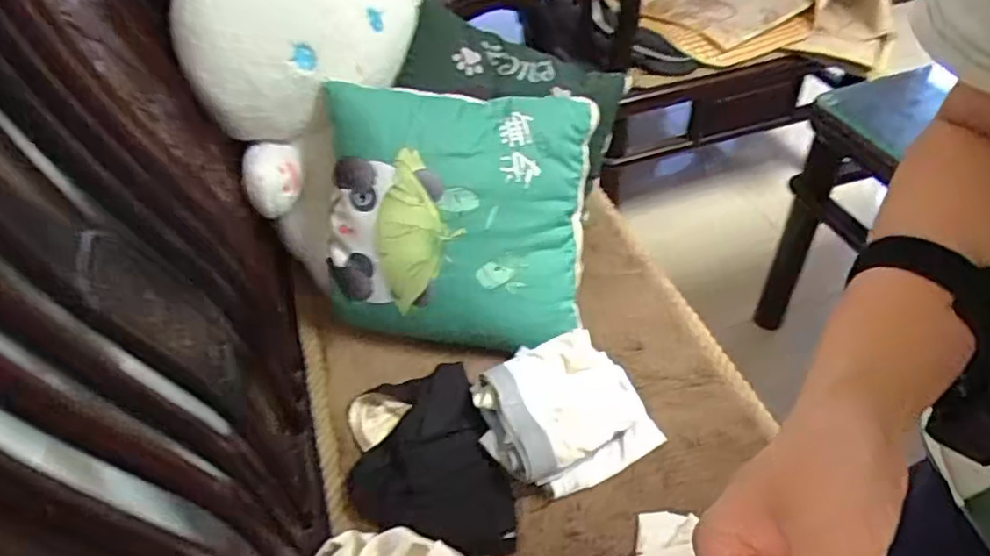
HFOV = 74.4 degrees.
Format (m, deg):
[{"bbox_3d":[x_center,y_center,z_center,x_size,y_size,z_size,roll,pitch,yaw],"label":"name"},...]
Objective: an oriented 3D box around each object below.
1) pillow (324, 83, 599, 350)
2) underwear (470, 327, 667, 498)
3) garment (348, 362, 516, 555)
[{"bbox_3d":[-0.051,-0.080,0.820,0.330,0.073,0.320,4,89,1],"label":"pillow"},{"bbox_3d":[0.076,0.147,0.739,0.186,0.061,0.172,-19,47,-14],"label":"underwear"},{"bbox_3d":[-0.073,0.194,0.727,0.172,0.032,0.232,-5,45,-1],"label":"garment"}]

